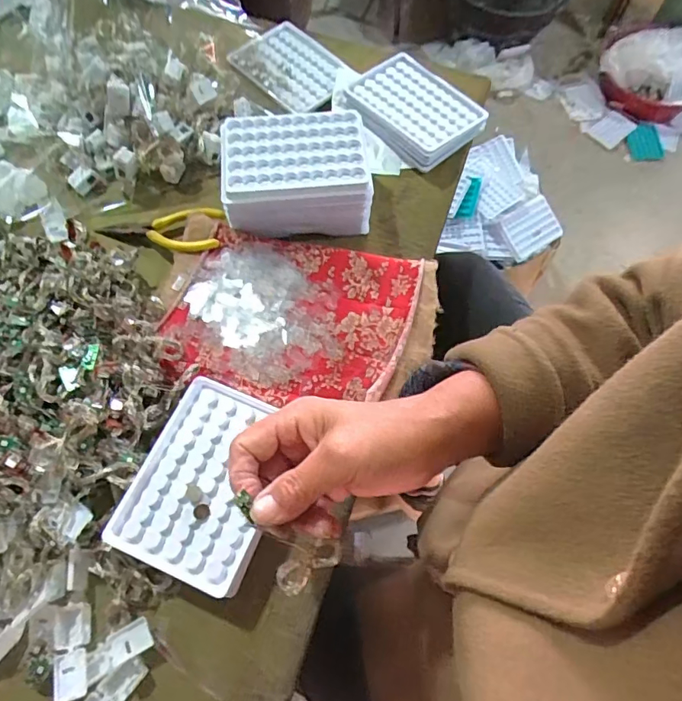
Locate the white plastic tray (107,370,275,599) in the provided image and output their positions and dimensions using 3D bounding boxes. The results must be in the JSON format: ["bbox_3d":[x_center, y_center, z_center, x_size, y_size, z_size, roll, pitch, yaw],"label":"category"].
[{"bbox_3d":[-0.094,0.092,0.350,0.095,0.015,0.129,21,67,7],"label":"white plastic tray"}]

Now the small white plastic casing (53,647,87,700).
[{"bbox_3d":[-0.174,0.208,0.310,0.018,0.005,0.028,-16,68,-9],"label":"small white plastic casing"}]

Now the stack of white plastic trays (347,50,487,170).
[{"bbox_3d":[0.080,-0.256,0.514,0.133,0.021,0.101,39,71,14],"label":"stack of white plastic trays"}]

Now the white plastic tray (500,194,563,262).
[{"bbox_3d":[0.374,-0.242,0.951,0.117,0.014,0.091,-32,94,-10],"label":"white plastic tray"}]

